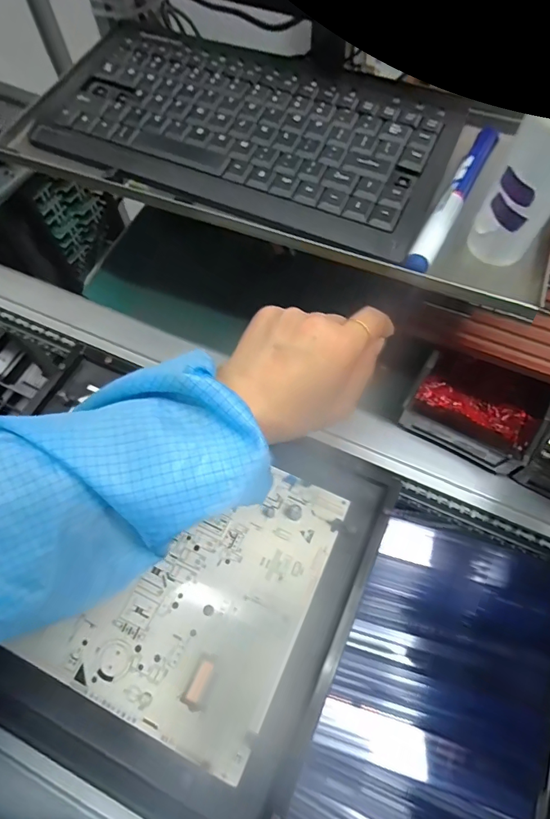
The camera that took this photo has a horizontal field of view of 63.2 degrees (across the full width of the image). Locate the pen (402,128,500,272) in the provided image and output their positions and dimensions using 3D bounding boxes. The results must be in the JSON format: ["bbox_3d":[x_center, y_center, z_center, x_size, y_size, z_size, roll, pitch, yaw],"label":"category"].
[{"bbox_3d":[0.124,-0.147,0.306,0.015,0.012,0.149,27,65,14],"label":"pen"}]

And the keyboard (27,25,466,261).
[{"bbox_3d":[-0.020,-0.215,0.335,0.295,0.024,0.145,22,64,12],"label":"keyboard"}]

